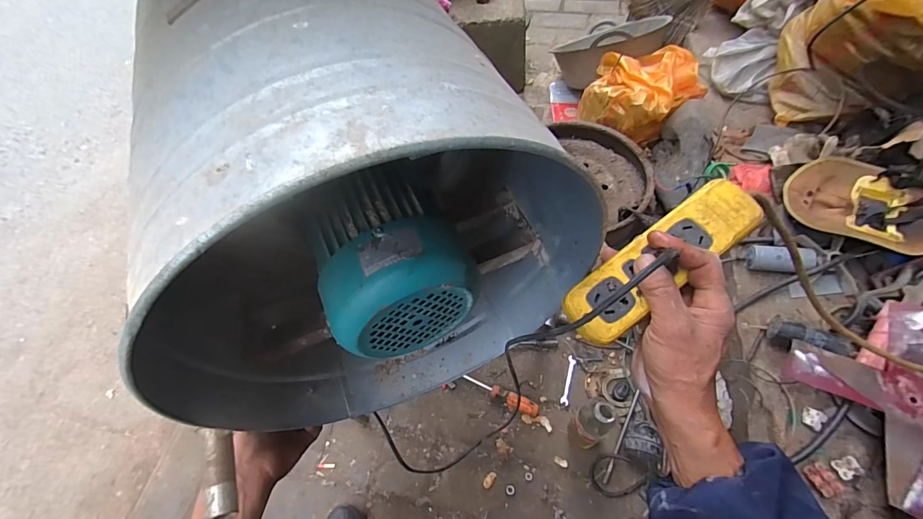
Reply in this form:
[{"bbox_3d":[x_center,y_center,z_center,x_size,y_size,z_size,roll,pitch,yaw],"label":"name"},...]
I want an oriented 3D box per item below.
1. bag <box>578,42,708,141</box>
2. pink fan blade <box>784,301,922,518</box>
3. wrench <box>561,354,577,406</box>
[{"bbox_3d":[0.516,-0.491,1.154,0.265,0.159,0.284,-32,60,-15],"label":"bag"},{"bbox_3d":[0.682,0.213,0.599,0.256,0.044,0.261,-17,58,-7],"label":"pink fan blade"},{"bbox_3d":[0.244,0.274,0.902,0.018,0.008,0.113,14,59,13],"label":"wrench"}]

